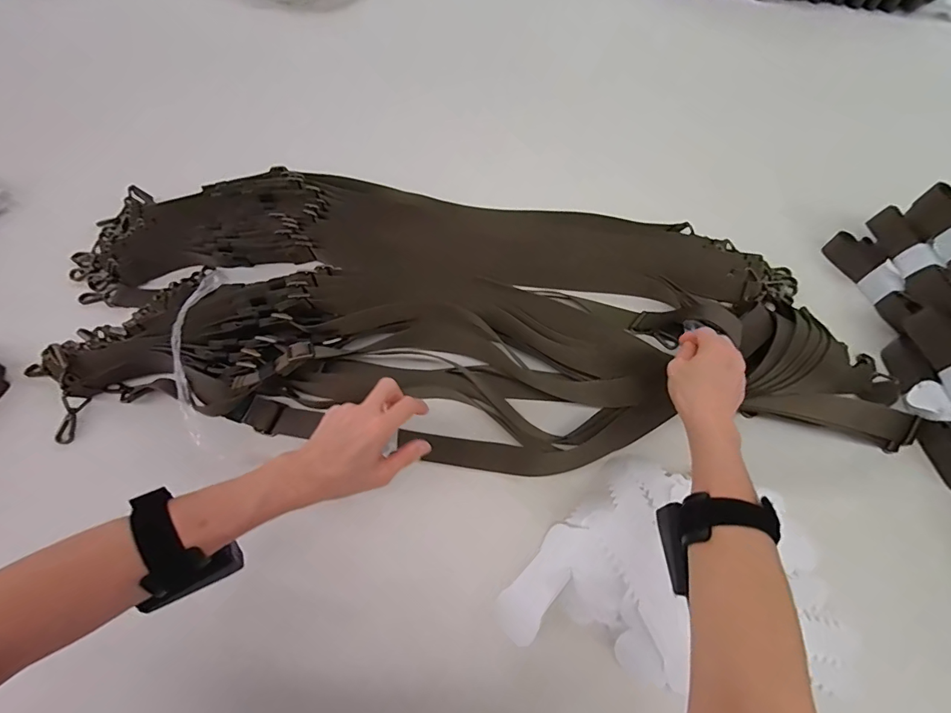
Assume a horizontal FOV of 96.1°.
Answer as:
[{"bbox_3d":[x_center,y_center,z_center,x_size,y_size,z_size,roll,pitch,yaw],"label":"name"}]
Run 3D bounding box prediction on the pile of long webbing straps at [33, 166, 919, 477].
[{"bbox_3d":[-0.057,-0.092,0.599,1.117,0.102,0.452,9,57,7],"label":"pile of long webbing straps"}]

